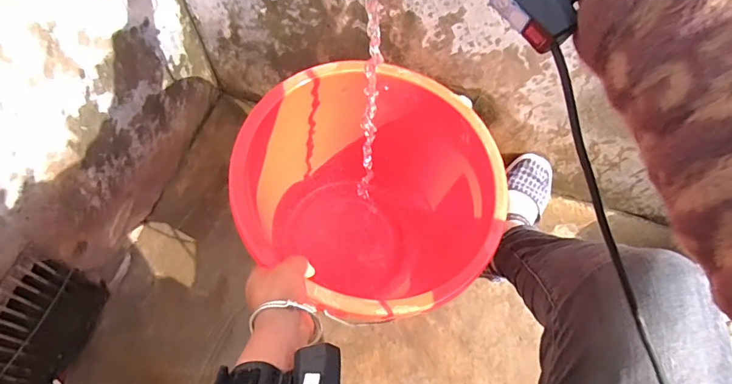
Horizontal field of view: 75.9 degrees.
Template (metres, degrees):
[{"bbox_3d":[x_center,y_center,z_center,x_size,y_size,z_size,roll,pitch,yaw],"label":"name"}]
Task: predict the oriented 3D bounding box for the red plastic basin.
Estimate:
[{"bbox_3d":[0.007,0.043,0.647,0.301,0.316,0.287,0,62,0],"label":"red plastic basin"}]

